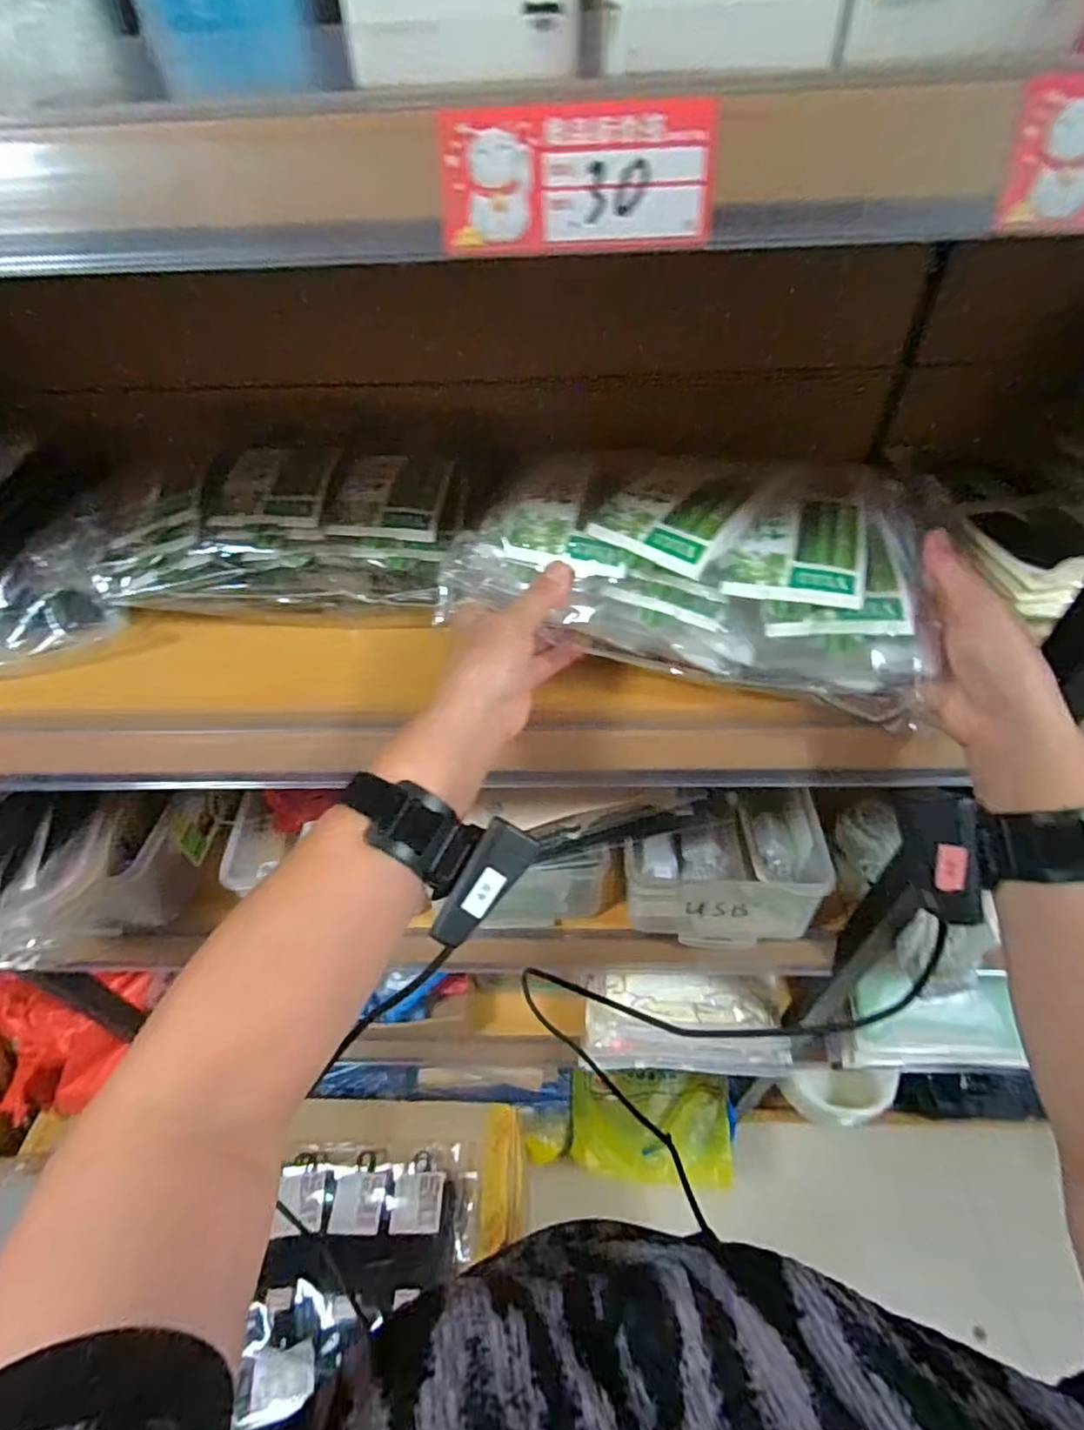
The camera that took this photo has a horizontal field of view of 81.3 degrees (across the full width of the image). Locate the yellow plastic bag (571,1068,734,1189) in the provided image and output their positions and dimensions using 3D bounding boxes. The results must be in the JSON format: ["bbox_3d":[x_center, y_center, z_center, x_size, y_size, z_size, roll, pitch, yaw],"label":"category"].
[{"bbox_3d":[0.188,0.695,1.077,0.272,0.078,0.168,-1,49,6],"label":"yellow plastic bag"}]

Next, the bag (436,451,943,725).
[{"bbox_3d":[0.100,-0.111,0.426,0.289,0.080,0.168,11,51,15],"label":"bag"}]

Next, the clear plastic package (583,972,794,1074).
[{"bbox_3d":[0.191,0.421,0.862,0.265,0.157,0.058,-3,20,9],"label":"clear plastic package"}]

